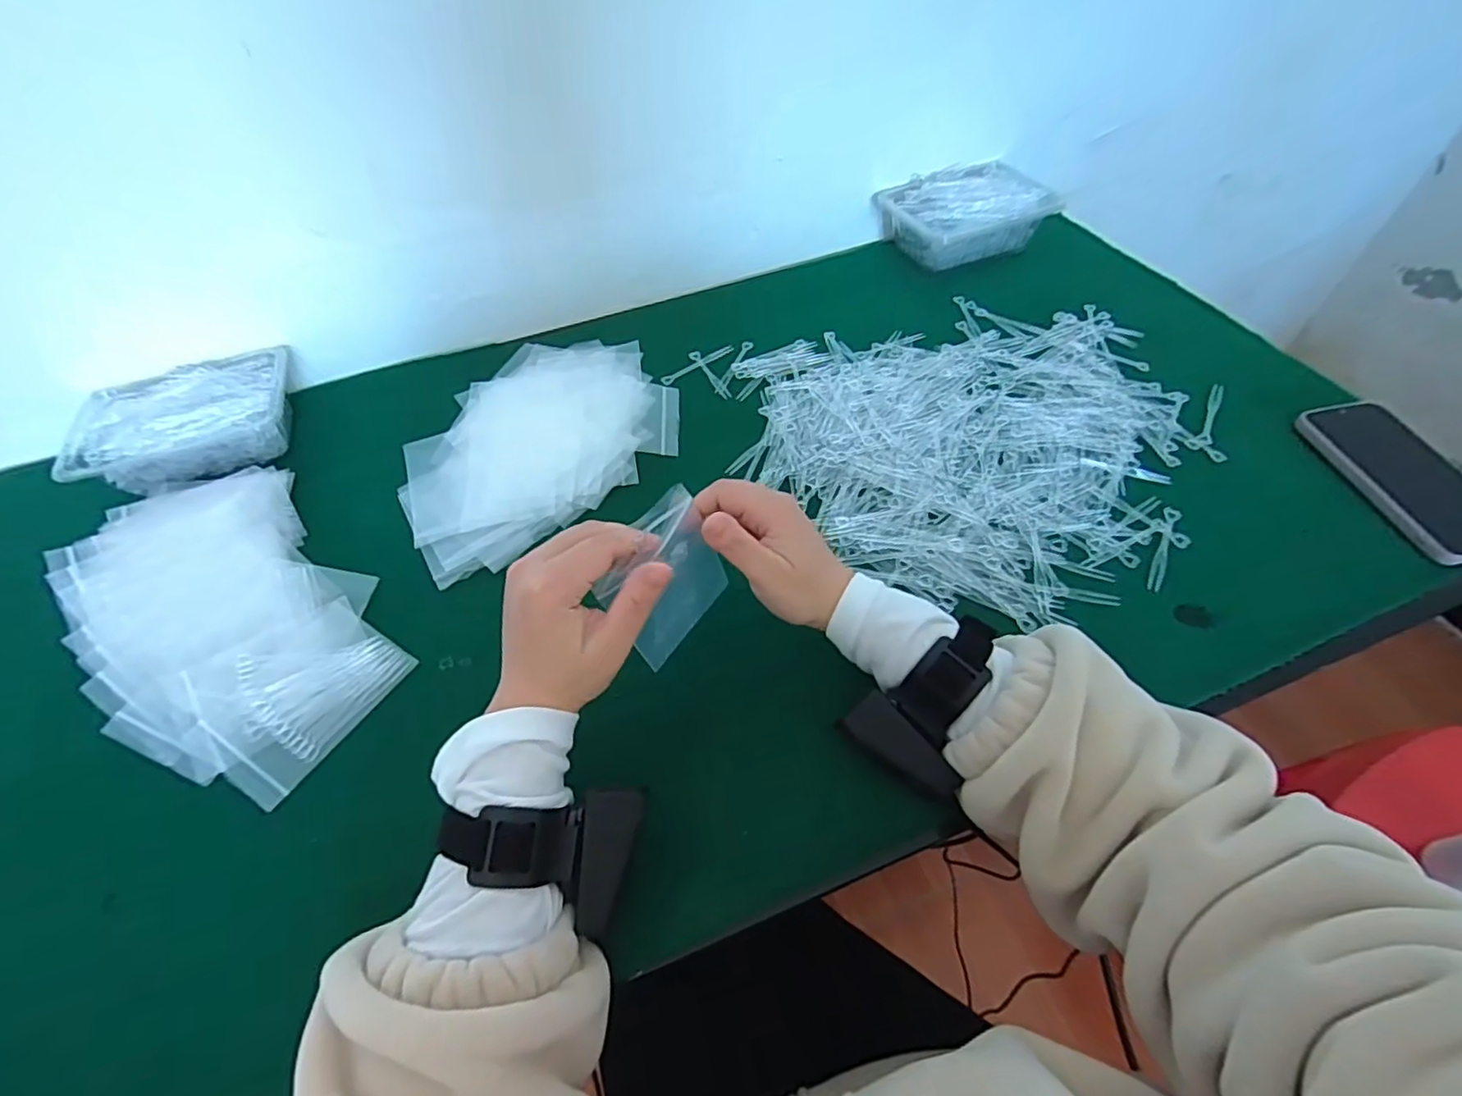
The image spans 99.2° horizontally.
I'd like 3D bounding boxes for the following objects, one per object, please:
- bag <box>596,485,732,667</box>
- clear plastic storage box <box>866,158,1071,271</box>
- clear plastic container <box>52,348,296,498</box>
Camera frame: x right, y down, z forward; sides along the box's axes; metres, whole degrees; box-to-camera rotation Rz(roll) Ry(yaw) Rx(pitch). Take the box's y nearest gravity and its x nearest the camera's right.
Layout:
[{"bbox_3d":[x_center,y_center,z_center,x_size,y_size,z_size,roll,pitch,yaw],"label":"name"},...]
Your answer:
[{"bbox_3d":[-0.040,0.024,0.393,0.019,0.114,0.081,29,72,24],"label":"bag"},{"bbox_3d":[0.271,-0.387,0.726,0.167,0.064,0.126,-21,55,-12],"label":"clear plastic storage box"},{"bbox_3d":[-0.498,-0.117,0.579,0.175,0.052,0.122,-18,55,-10],"label":"clear plastic container"}]

